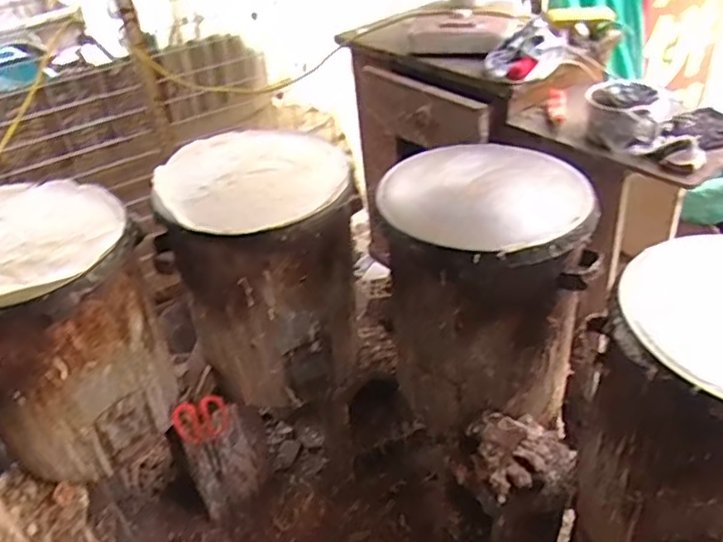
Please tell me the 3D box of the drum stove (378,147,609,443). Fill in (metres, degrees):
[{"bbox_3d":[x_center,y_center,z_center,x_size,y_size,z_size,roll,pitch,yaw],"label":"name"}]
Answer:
[{"bbox_3d":[0.233,0.030,1.236,0.353,0.470,0.344,-11,38,-7],"label":"drum stove"}]

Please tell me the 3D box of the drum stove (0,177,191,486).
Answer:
[{"bbox_3d":[-0.598,0.122,1.239,0.364,0.476,0.387,-26,43,-25],"label":"drum stove"}]

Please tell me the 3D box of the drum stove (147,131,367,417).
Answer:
[{"bbox_3d":[-0.201,0.000,1.340,0.365,0.488,0.351,-16,39,-14],"label":"drum stove"}]

